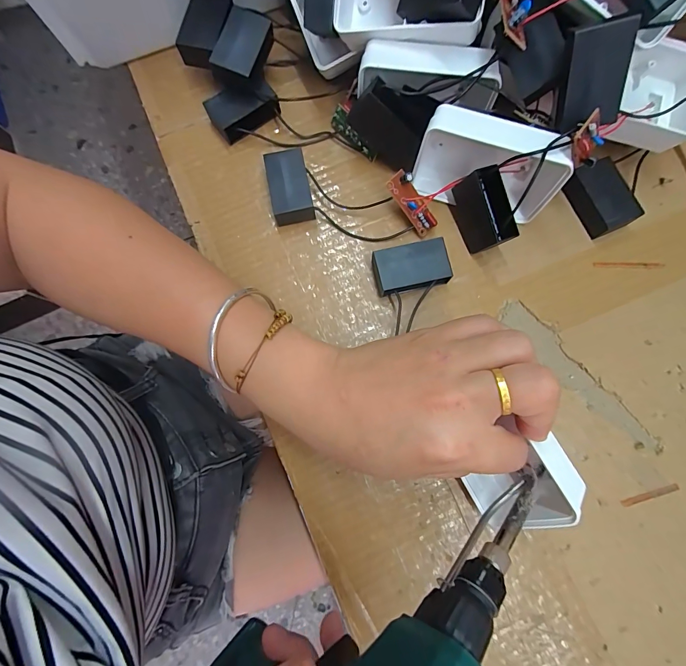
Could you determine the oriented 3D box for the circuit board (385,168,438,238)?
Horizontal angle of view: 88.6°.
[{"bbox_3d":[0.048,-0.088,0.239,0.015,0.013,0.044,-39,107,-6],"label":"circuit board"}]

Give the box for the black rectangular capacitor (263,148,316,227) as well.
[{"bbox_3d":[-0.037,-0.102,0.249,0.027,0.021,0.047,-12,79,-1],"label":"black rectangular capacitor"}]

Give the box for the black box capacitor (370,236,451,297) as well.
[{"bbox_3d":[0.045,-0.043,0.238,0.049,0.017,0.029,-13,79,-1],"label":"black box capacitor"}]

